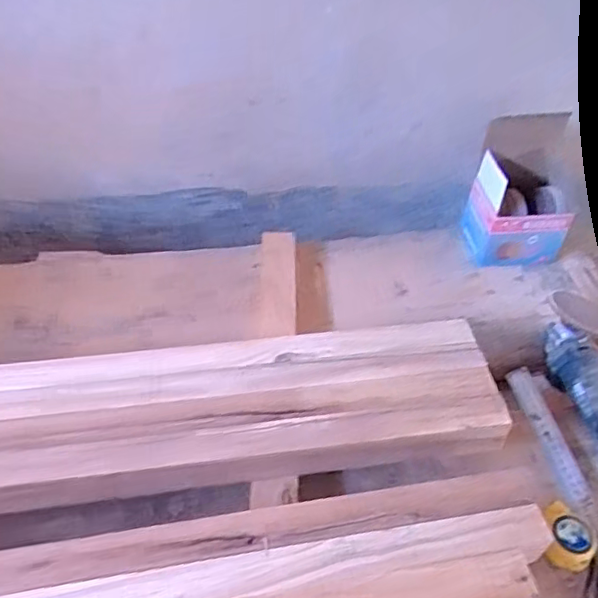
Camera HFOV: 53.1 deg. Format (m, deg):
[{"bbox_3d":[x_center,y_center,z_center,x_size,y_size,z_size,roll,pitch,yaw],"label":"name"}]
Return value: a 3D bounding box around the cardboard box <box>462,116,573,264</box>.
[{"bbox_3d":[0.344,-0.162,0.933,0.149,0.201,0.120,0,46,-3],"label":"cardboard box"}]

